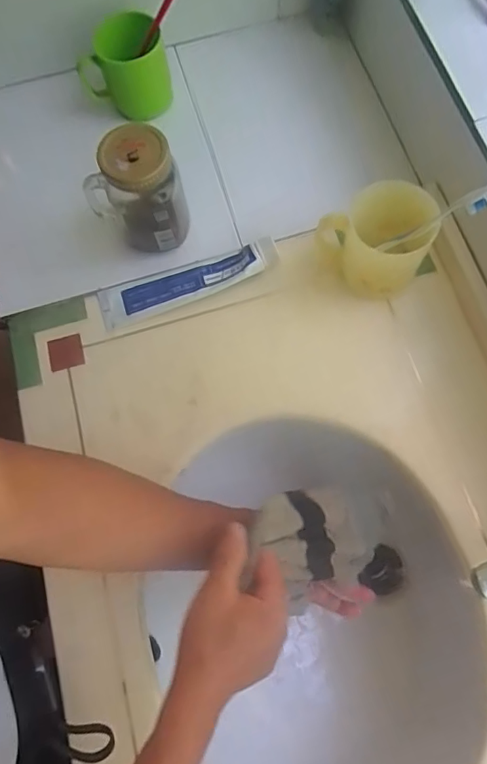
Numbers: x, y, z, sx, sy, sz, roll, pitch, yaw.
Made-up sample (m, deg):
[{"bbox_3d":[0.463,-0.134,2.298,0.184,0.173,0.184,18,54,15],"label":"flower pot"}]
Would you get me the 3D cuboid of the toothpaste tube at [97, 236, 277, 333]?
[{"bbox_3d":[-0.064,-0.118,0.610,0.214,0.034,0.049,-16,72,-3],"label":"toothpaste tube"}]

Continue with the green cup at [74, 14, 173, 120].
[{"bbox_3d":[-0.155,-0.401,0.677,0.107,0.115,0.084,-18,72,-3],"label":"green cup"}]

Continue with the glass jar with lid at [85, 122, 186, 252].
[{"bbox_3d":[-0.117,-0.203,0.577,0.093,0.135,0.075,-27,73,-6],"label":"glass jar with lid"}]

